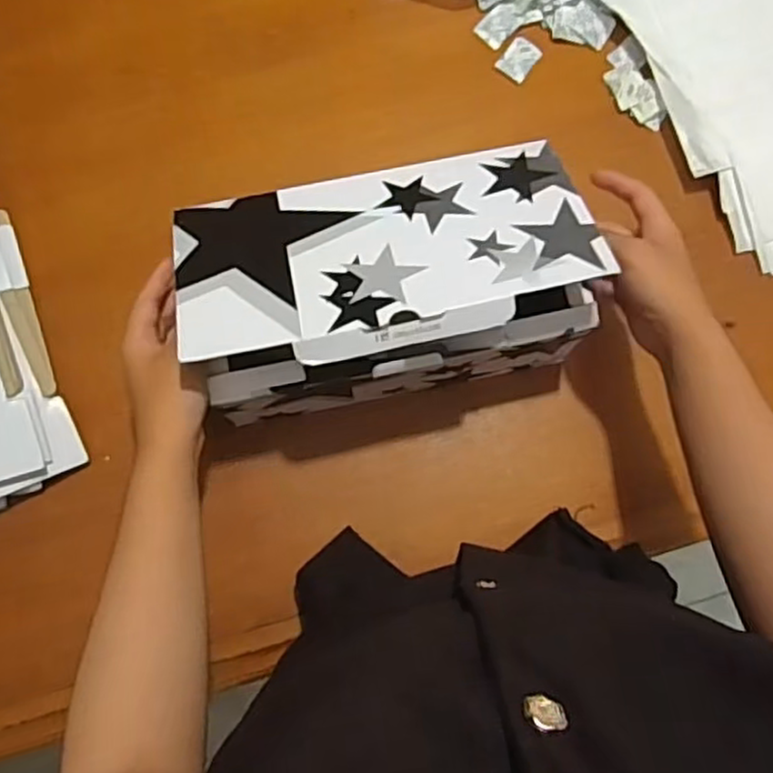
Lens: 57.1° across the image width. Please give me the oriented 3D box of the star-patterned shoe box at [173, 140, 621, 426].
[{"bbox_3d":[-0.001,-0.080,0.513,0.267,0.136,0.146,-11,79,-3],"label":"star-patterned shoe box"}]

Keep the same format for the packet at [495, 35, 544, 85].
[{"bbox_3d":[0.123,-0.302,0.656,0.031,0.004,0.041,39,81,6],"label":"packet"}]

